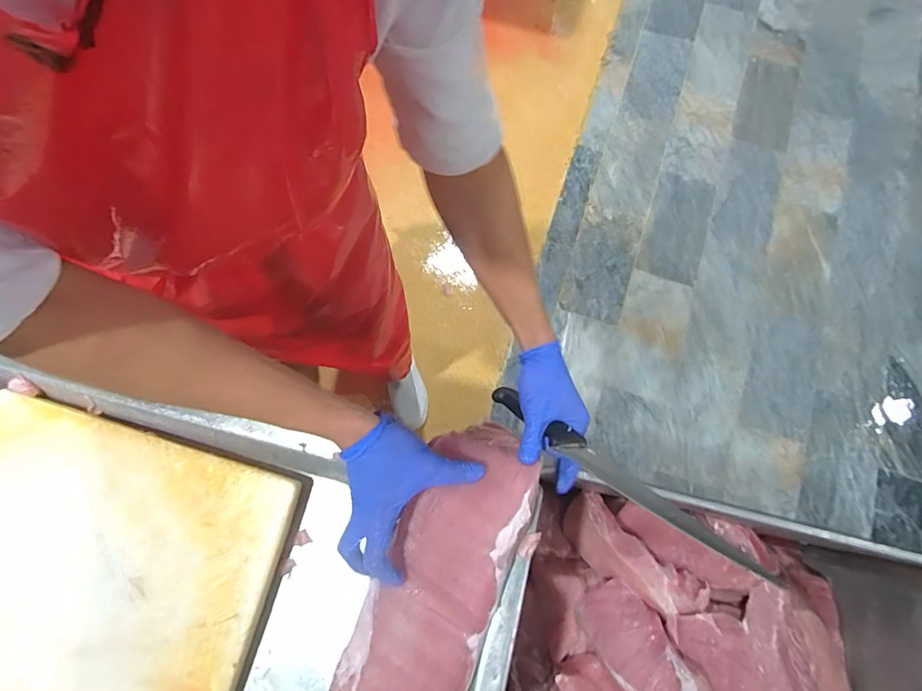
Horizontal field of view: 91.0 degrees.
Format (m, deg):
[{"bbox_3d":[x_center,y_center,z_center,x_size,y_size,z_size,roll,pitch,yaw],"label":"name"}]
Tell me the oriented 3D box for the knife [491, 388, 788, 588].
[{"bbox_3d":[0.143,0.123,0.462,0.023,0.021,0.321,-48,43,-9],"label":"knife"}]

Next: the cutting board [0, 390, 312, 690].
[{"bbox_3d":[-0.393,0.240,0.480,0.386,0.035,0.303,15,75,4],"label":"cutting board"}]

